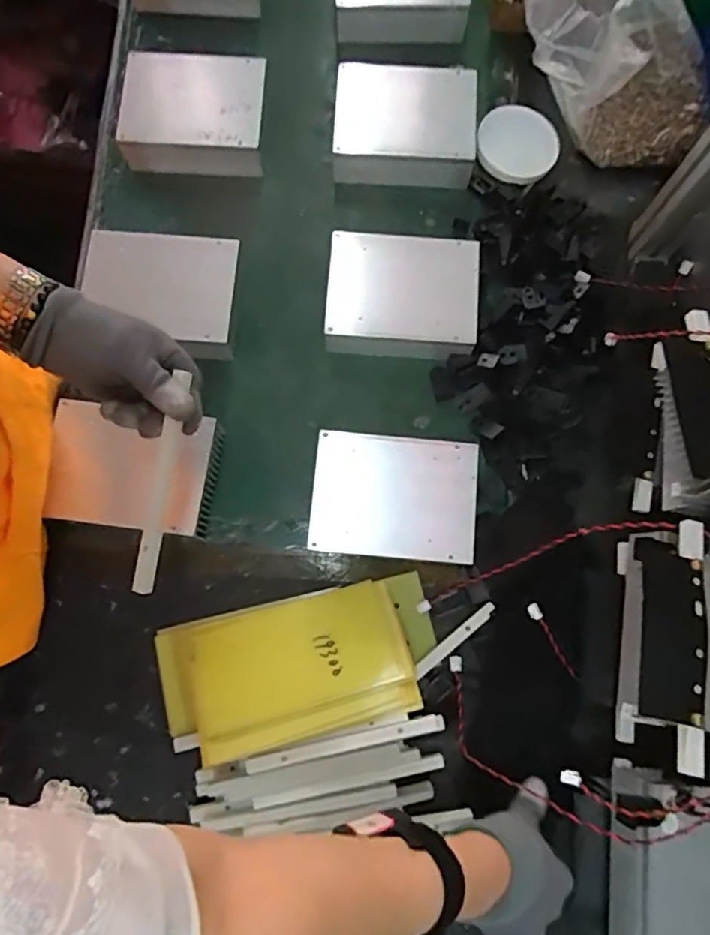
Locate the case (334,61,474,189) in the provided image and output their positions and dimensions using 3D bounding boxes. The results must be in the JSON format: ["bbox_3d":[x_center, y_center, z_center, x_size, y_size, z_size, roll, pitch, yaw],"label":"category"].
[{"bbox_3d":[0.059,-0.419,0.713,0.170,0.063,0.143,5,78,1],"label":"case"}]

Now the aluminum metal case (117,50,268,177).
[{"bbox_3d":[-0.201,-0.432,0.710,0.178,0.056,0.143,4,78,1],"label":"aluminum metal case"}]

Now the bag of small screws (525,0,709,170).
[{"bbox_3d":[0.304,-0.471,0.657,0.261,0.160,0.177,29,80,6],"label":"bag of small screws"}]

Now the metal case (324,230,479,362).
[{"bbox_3d":[0.052,-0.192,0.652,0.164,0.049,0.130,6,78,1],"label":"metal case"}]

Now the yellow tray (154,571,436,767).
[{"bbox_3d":[-0.054,0.196,0.568,0.265,0.017,0.131,-12,63,-4],"label":"yellow tray"}]

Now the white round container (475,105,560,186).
[{"bbox_3d":[0.200,-0.400,0.710,0.096,0.017,0.100,0,78,0],"label":"white round container"}]

